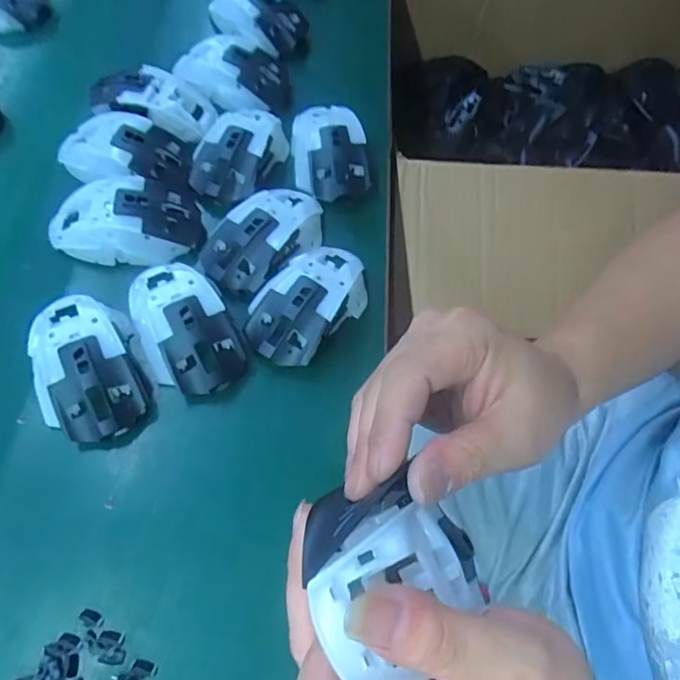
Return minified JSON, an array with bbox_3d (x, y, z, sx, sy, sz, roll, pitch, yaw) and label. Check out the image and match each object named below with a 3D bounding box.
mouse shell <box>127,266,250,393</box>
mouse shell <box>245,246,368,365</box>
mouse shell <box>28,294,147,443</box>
[{"bbox_3d":[-0.115,-0.015,0.380,0.065,0.039,0.118,-22,66,-13],"label":"mouse shell"},{"bbox_3d":[-0.023,-0.033,0.399,0.068,0.040,0.118,34,67,15],"label":"mouse shell"},{"bbox_3d":[-0.180,0.014,0.358,0.063,0.034,0.114,-24,66,-14],"label":"mouse shell"}]

